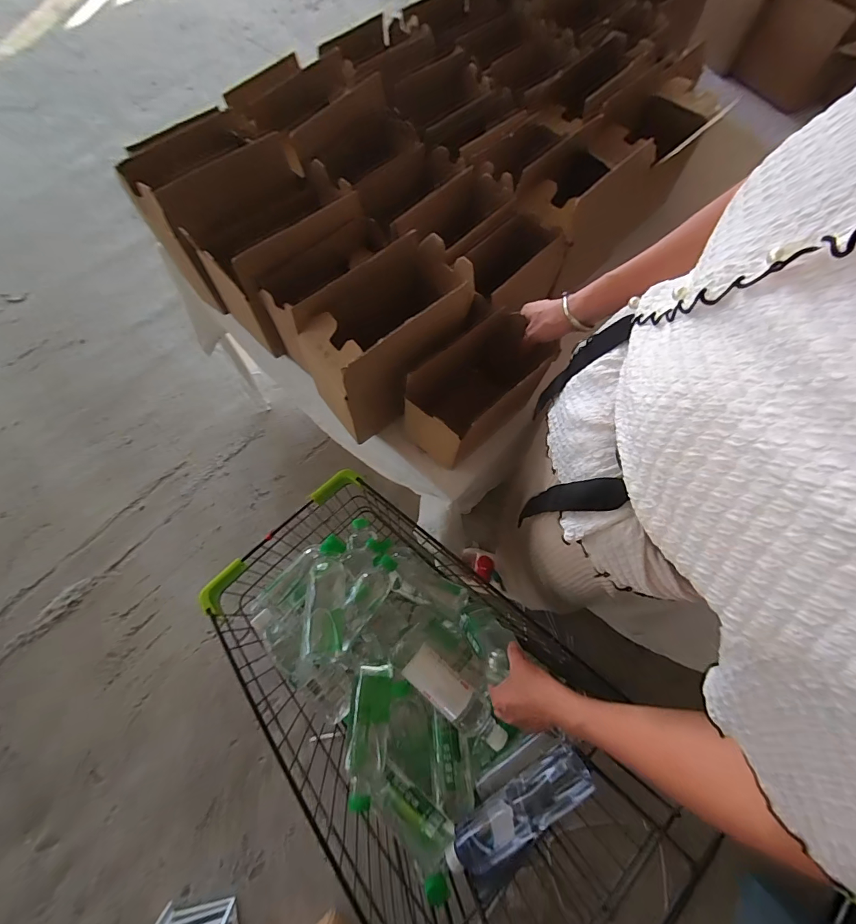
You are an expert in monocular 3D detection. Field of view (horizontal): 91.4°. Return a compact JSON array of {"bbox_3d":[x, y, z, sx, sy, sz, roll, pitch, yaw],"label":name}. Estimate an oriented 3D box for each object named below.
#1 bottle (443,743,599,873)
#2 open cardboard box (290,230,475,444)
[{"bbox_3d":[0.130,0.502,0.607,0.236,0.065,0.066,-42,73,6],"label":"bottle"},{"bbox_3d":[-0.059,-0.192,0.661,0.259,0.209,0.137,-38,76,-13],"label":"open cardboard box"}]

